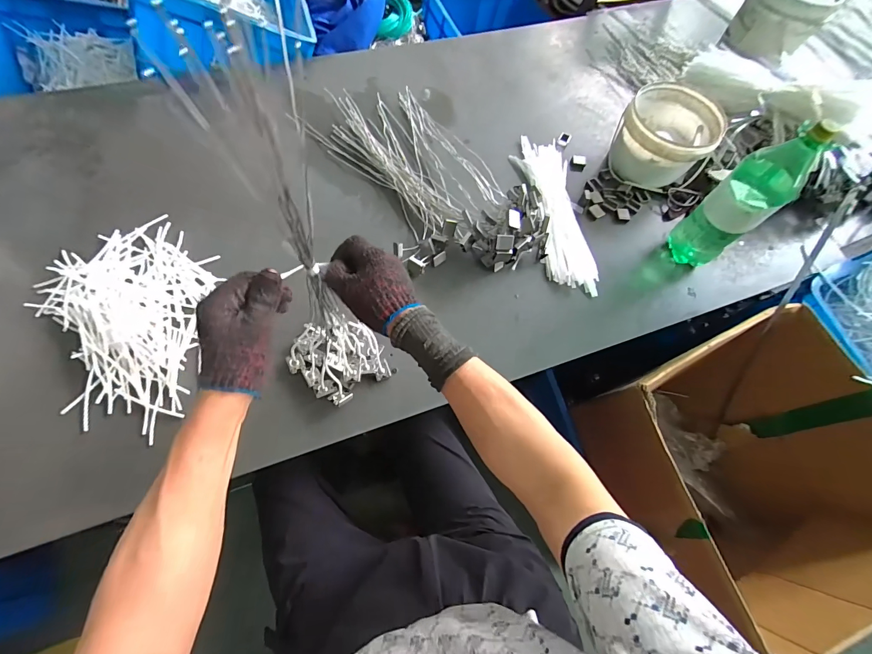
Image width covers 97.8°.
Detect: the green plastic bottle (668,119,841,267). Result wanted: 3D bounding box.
[{"bbox_3d":[0.586,-0.237,0.741,0.119,0.322,0.102,-39,76,-19],"label":"green plastic bottle"}]

